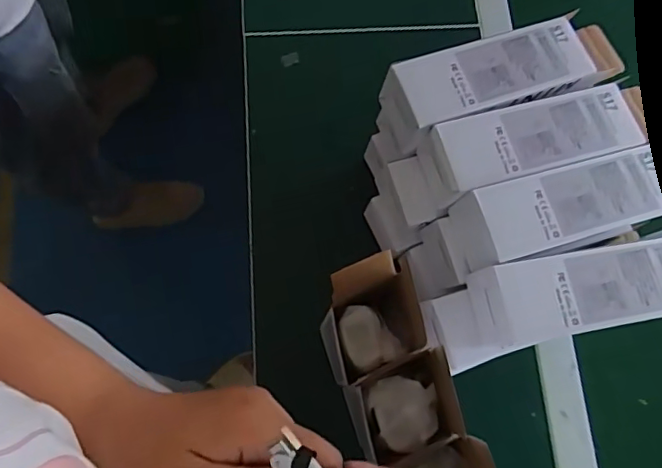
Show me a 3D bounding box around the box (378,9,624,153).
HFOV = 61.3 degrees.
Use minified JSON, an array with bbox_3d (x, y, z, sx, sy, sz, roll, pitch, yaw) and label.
[{"bbox_3d":[0.150,-0.137,0.505,0.201,0.049,0.069,-18,74,-8],"label":"box"}]

